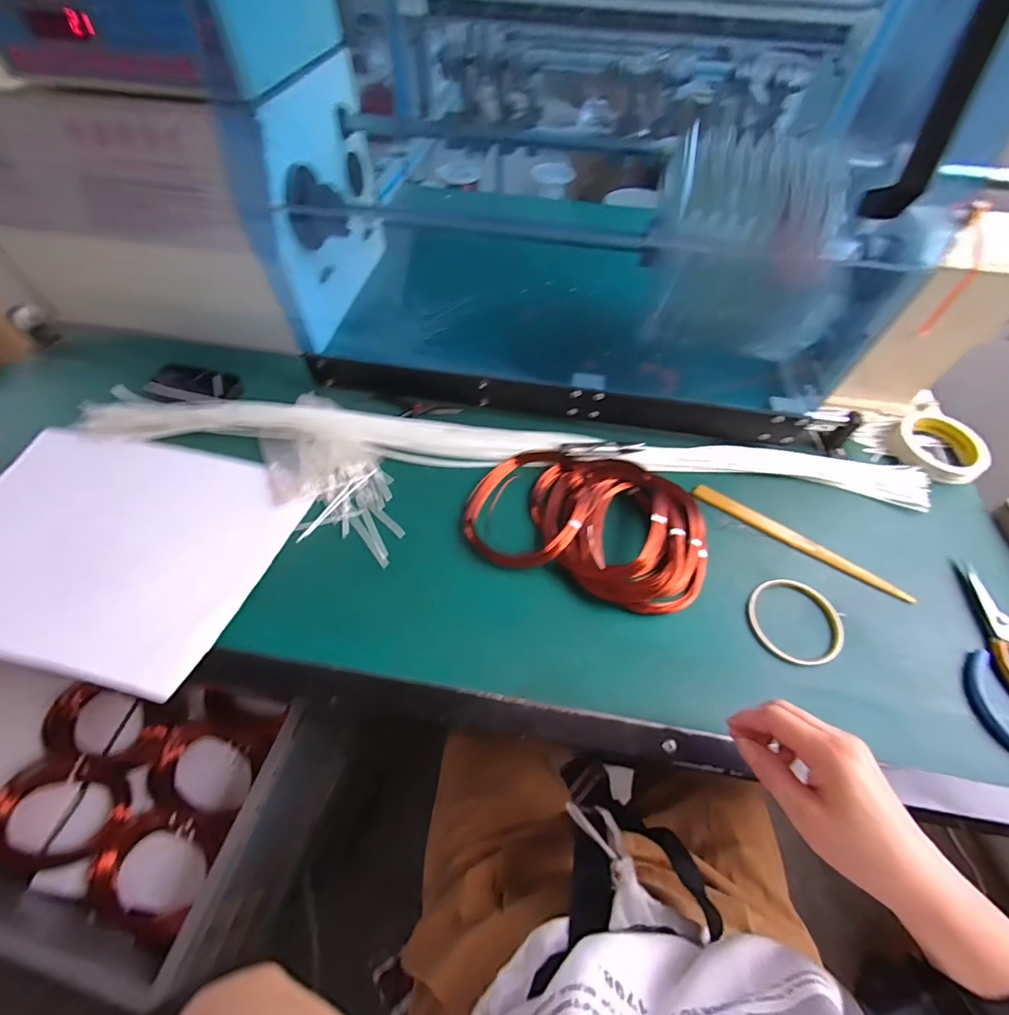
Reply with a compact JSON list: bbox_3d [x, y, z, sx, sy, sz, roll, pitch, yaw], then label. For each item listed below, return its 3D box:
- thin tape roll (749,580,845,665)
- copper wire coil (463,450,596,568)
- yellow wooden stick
[{"bbox_3d":[0.281,0.109,0.430,0.087,0.011,0.081,0,57,-1],"label":"thin tape roll"},{"bbox_3d":[0.028,-0.008,0.488,0.125,0.022,0.149,27,60,16],"label":"copper wire coil"},{"bbox_3d":[0.312,0.035,0.479,0.225,0.006,0.016,32,62,18],"label":"yellow wooden stick"}]

